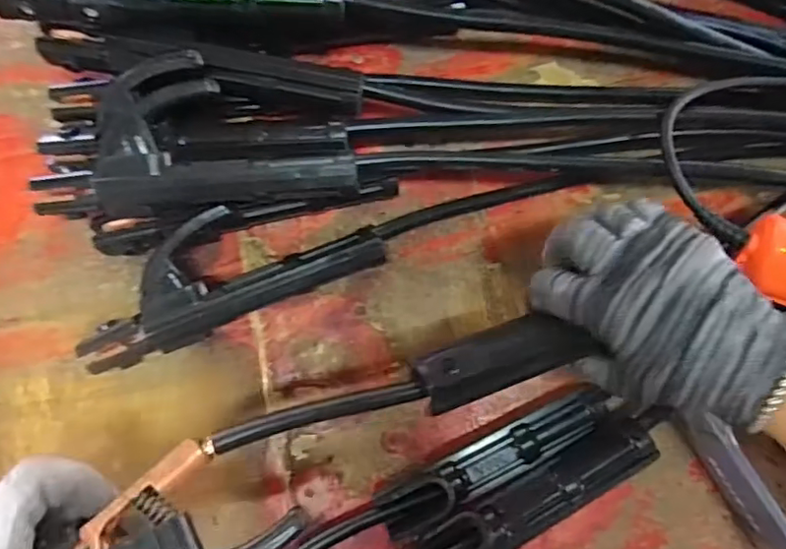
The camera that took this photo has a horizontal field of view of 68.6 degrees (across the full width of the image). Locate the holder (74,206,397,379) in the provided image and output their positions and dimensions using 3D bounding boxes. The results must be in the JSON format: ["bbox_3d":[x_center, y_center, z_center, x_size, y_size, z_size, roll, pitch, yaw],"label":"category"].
[{"bbox_3d":[-0.108,0.000,0.370,0.196,0.040,0.067,-22,81,-5],"label":"holder"}]

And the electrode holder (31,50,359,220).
[{"bbox_3d":[-0.119,-0.082,0.351,0.188,0.038,0.085,-4,80,-2],"label":"electrode holder"}]

